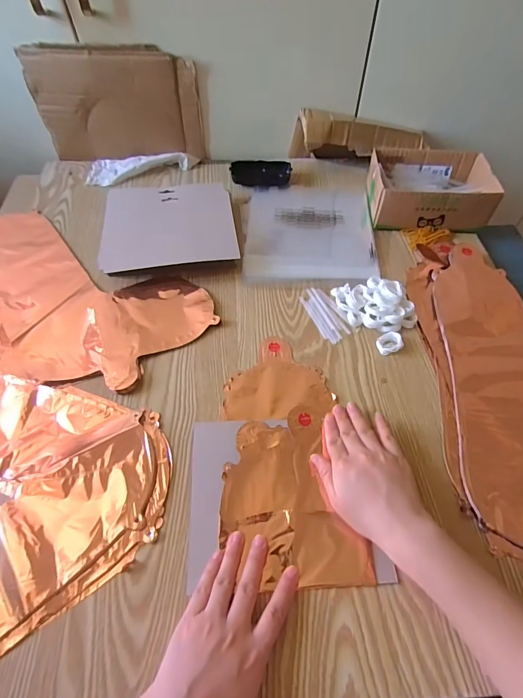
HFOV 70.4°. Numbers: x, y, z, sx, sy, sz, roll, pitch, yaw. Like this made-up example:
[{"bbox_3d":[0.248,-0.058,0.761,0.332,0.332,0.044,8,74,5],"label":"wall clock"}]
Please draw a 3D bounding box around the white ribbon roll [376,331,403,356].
[{"bbox_3d":[0.165,-0.008,0.478,0.031,0.012,0.027,-21,59,-13],"label":"white ribbon roll"}]

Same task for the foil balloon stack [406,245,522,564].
[{"bbox_3d":[0.312,0.040,0.440,0.211,0.017,0.428,1,56,2],"label":"foil balloon stack"}]

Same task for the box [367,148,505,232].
[{"bbox_3d":[0.278,-0.267,0.619,0.187,0.061,0.143,5,57,4],"label":"box"}]

